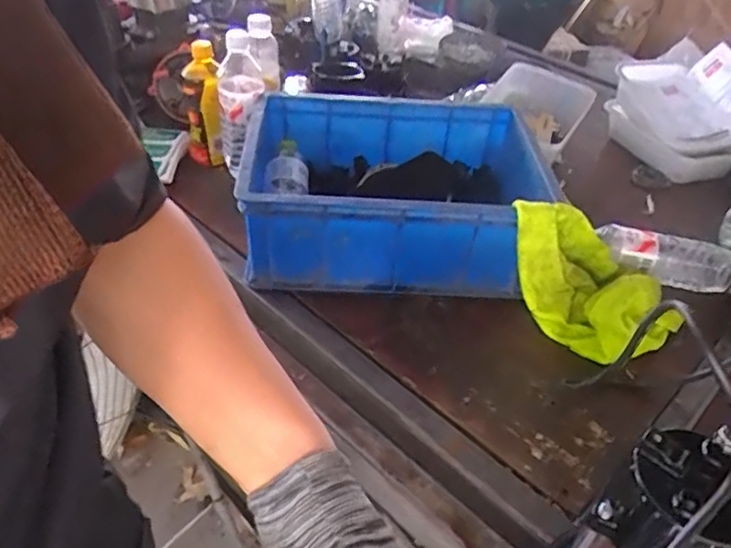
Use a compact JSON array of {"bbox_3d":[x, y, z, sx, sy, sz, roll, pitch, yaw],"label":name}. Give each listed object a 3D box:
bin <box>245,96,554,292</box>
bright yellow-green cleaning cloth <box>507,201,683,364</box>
[{"bbox_3d":[0.052,-0.123,0.889,0.379,0.149,0.322,3,40,-2],"label":"bin"},{"bbox_3d":[0.284,0.000,0.755,0.129,0.149,0.202,-31,52,-34],"label":"bright yellow-green cleaning cloth"}]

